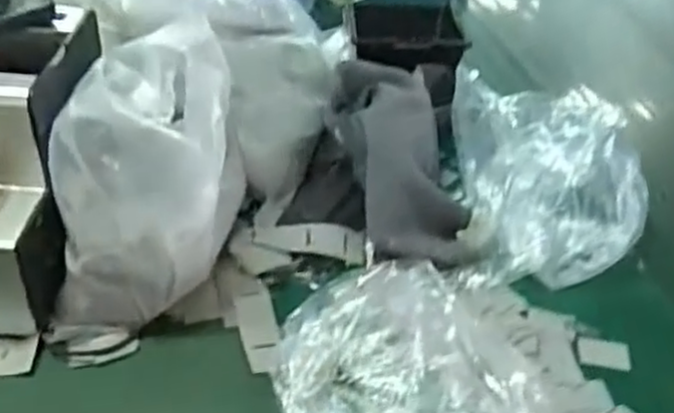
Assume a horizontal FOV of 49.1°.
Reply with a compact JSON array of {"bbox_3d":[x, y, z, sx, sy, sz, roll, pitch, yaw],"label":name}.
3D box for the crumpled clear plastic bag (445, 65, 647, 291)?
[{"bbox_3d":[0.166,-0.024,0.580,0.146,0.067,0.188,6,38,1],"label":"crumpled clear plastic bag"}]

